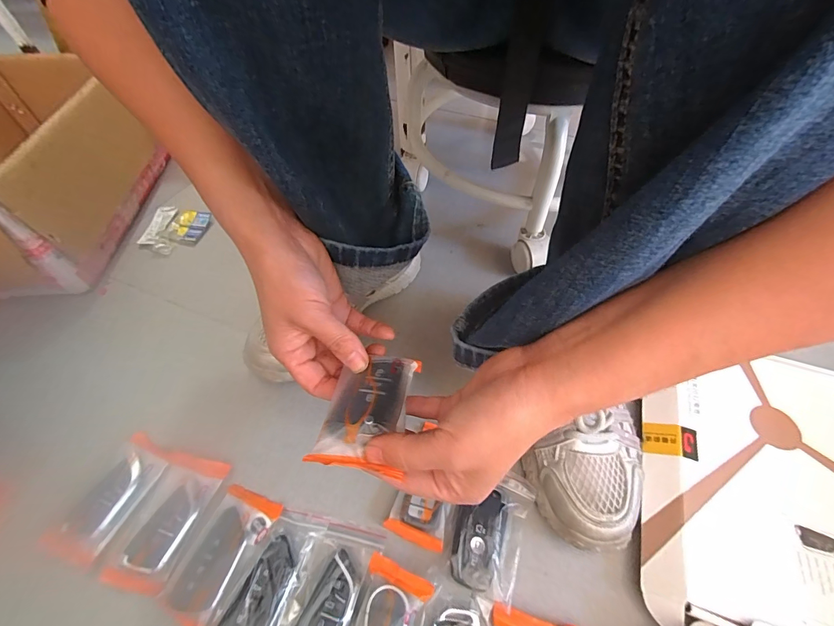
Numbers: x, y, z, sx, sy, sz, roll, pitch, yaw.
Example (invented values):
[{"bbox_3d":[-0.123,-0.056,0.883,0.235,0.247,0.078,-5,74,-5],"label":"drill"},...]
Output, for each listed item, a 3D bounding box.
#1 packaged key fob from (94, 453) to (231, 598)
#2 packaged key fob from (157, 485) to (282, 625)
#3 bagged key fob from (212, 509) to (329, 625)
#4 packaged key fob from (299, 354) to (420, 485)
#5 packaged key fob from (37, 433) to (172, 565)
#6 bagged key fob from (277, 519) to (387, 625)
[{"bbox_3d":[-0.219,0.177,0.326,0.060,0.018,0.104,12,54,8],"label":"packaged key fob"},{"bbox_3d":[-0.161,0.198,0.309,0.054,0.014,0.096,17,55,12],"label":"packaged key fob"},{"bbox_3d":[-0.116,0.209,0.298,0.057,0.017,0.094,10,54,7],"label":"bagged key fob"},{"bbox_3d":[-0.030,0.059,0.241,0.047,0.018,0.084,1,36,12],"label":"packaged key fob"},{"bbox_3d":[-0.273,0.165,0.340,0.057,0.018,0.100,17,55,12],"label":"packaged key fob"},{"bbox_3d":[-0.070,0.214,0.291,0.056,0.012,0.092,12,54,9],"label":"bagged key fob"}]

